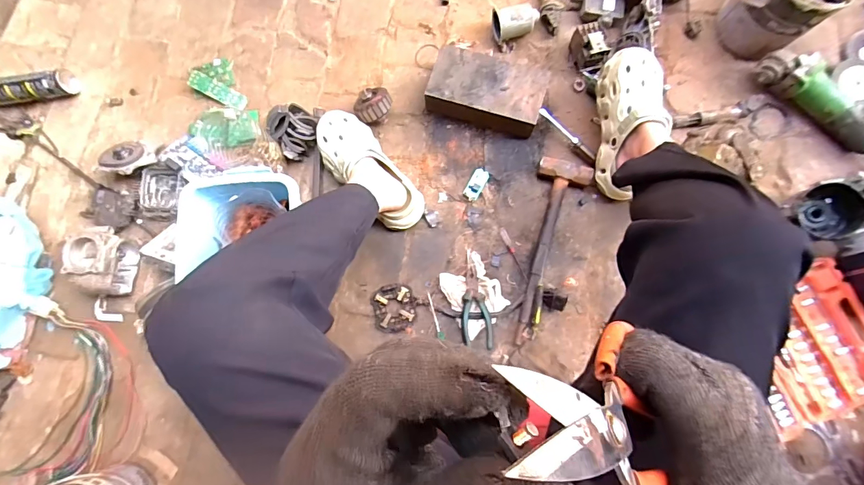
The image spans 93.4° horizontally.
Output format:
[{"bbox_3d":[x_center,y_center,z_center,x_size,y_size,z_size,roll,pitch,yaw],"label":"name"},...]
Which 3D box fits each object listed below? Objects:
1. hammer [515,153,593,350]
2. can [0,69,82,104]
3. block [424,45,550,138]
[{"bbox_3d":[0.224,0.018,0.757,0.095,0.042,0.339,10,82,4],"label":"hammer"},{"bbox_3d":[-0.842,-0.314,0.834,0.213,0.051,0.053,-12,81,1],"label":"can"},{"bbox_3d":[0.107,-0.296,0.801,0.216,0.063,0.125,18,82,5],"label":"block"}]

